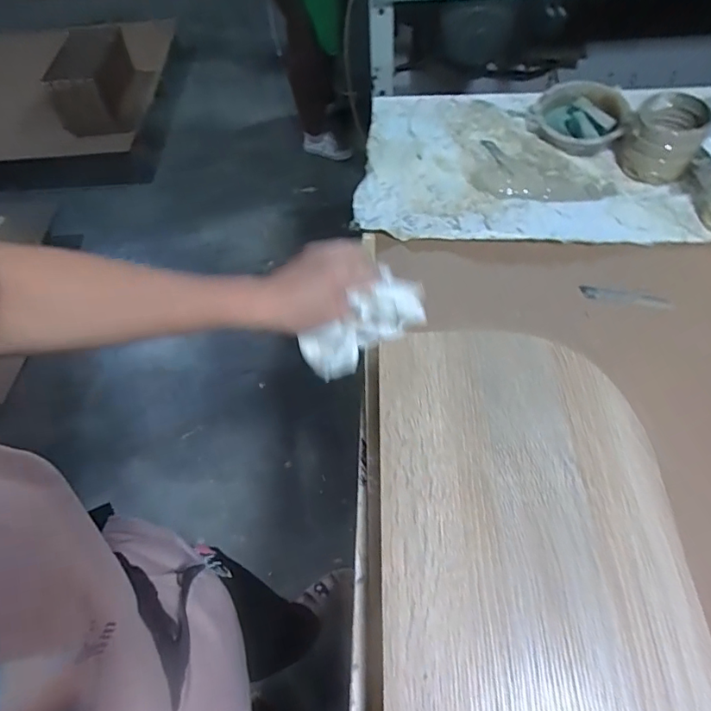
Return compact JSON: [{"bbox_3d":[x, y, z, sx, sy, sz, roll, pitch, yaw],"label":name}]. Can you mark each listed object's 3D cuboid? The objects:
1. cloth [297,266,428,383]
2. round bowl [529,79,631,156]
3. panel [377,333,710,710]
[{"bbox_3d":[0.008,-0.025,0.489,0.132,0.062,0.041,-37,58,11],"label":"cloth"},{"bbox_3d":[0.324,-0.346,0.718,0.129,0.047,0.109,13,59,13],"label":"round bowl"},{"bbox_3d":[0.137,0.234,0.347,0.243,0.016,0.579,-5,58,2],"label":"panel"}]

